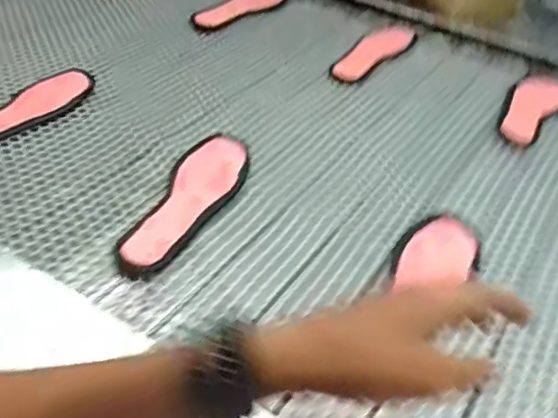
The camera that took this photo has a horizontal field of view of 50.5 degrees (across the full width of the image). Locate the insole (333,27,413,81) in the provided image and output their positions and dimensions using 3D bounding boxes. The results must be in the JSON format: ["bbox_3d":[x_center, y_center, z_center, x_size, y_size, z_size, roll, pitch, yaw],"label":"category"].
[{"bbox_3d":[0.167,-0.279,1.035,0.069,0.004,0.259,26,44,23],"label":"insole"}]

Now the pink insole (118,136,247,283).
[{"bbox_3d":[-0.098,-0.012,0.669,0.077,0.017,0.239,14,40,9],"label":"pink insole"}]

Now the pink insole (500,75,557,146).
[{"bbox_3d":[0.394,-0.161,0.912,0.068,0.010,0.250,26,43,23],"label":"pink insole"}]

